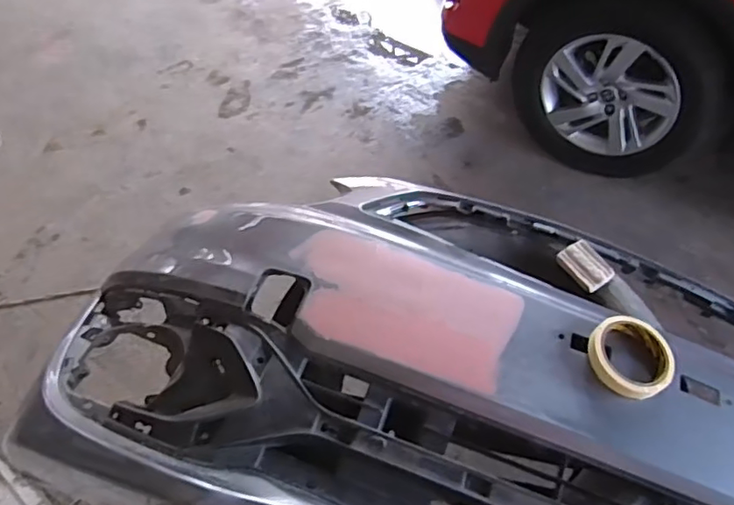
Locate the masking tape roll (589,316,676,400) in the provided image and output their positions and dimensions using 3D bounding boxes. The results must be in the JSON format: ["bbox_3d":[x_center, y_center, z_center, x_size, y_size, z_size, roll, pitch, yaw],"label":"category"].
[{"bbox_3d":[0.308,0.121,0.680,0.095,0.029,0.094,0,53,0],"label":"masking tape roll"}]

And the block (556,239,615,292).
[{"bbox_3d":[0.311,0.018,0.828,0.052,0.017,0.073,-28,58,-20],"label":"block"}]

